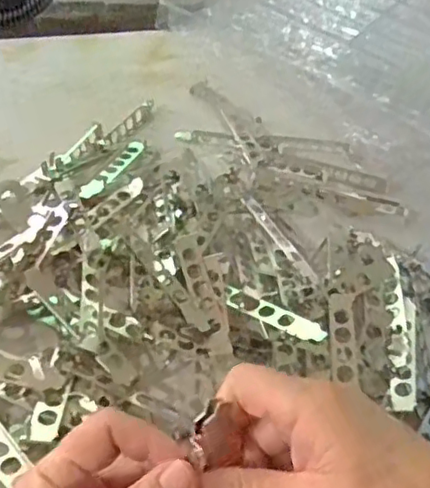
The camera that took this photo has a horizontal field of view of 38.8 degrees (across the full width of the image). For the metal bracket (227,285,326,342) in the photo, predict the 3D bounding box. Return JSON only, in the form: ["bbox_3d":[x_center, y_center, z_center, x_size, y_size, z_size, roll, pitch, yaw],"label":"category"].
[{"bbox_3d":[0.044,0.052,0.453,0.018,0.008,0.095,-34,36,-33],"label":"metal bracket"}]

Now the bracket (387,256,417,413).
[{"bbox_3d":[0.149,0.067,0.485,0.016,0.009,0.149,11,45,4],"label":"bracket"}]

